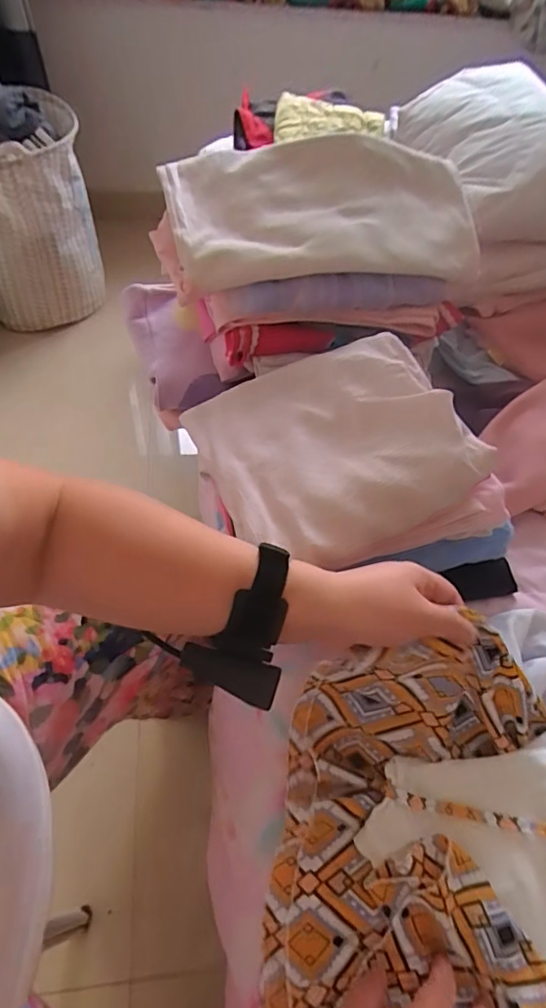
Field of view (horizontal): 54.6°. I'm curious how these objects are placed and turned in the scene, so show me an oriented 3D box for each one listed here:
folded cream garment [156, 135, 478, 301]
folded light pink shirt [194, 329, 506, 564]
[{"bbox_3d":[0.061,-0.337,0.596,0.358,0.089,0.176,-11,55,-13],"label":"folded cream garment"},{"bbox_3d":[0.055,-0.061,0.508,0.234,0.046,0.223,-26,62,-5],"label":"folded light pink shirt"}]

